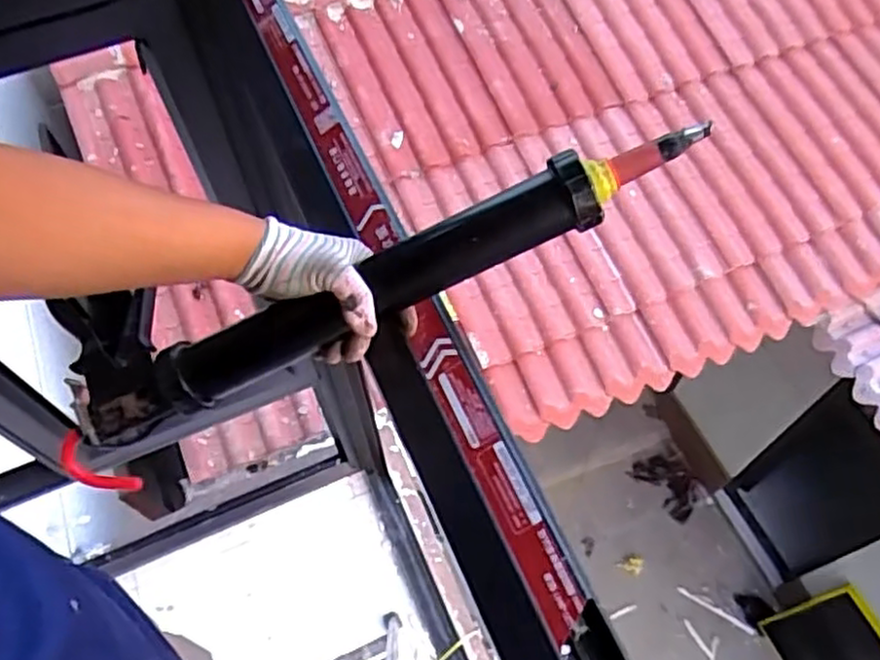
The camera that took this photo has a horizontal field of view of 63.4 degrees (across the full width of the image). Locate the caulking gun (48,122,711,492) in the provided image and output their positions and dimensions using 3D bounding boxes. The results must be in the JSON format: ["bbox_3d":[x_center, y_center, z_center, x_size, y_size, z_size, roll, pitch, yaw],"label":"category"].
[{"bbox_3d":[-0.078,-0.035,0.602,0.596,0.074,0.134,-22,61,11],"label":"caulking gun"}]

